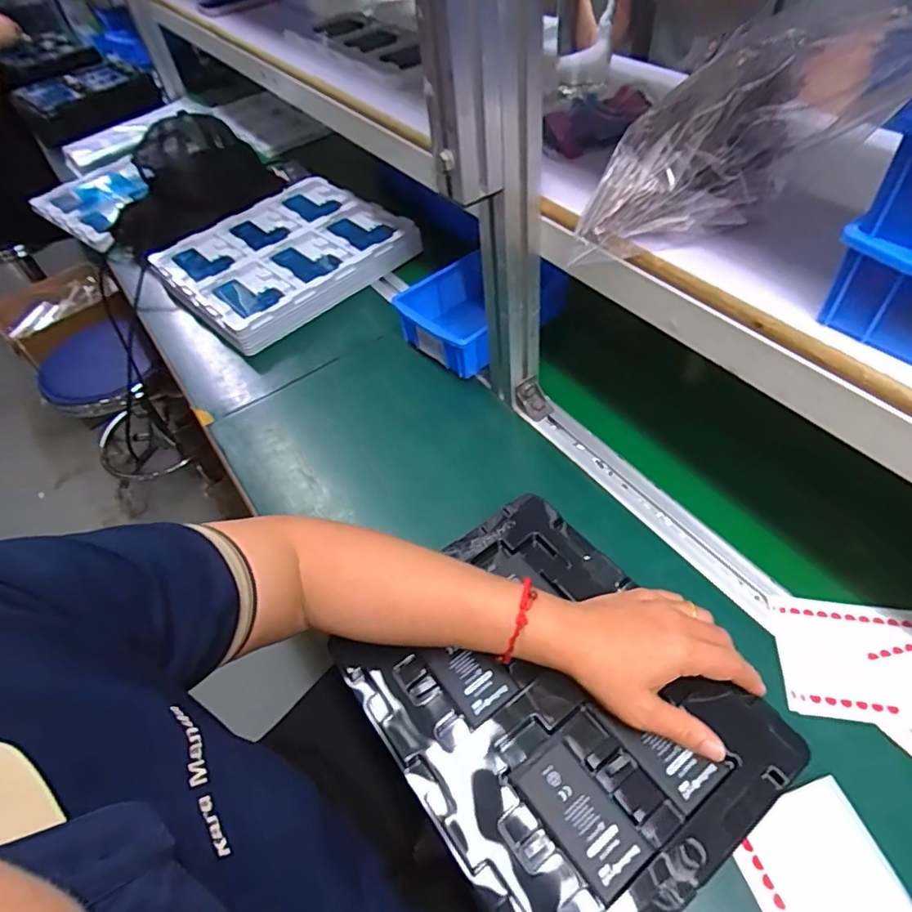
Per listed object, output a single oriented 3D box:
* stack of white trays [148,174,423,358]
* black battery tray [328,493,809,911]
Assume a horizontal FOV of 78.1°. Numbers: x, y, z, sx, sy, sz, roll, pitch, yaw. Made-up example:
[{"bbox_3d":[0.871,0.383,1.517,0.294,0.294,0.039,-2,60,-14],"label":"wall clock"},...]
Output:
[{"bbox_3d":[-0.265,-0.309,0.874,0.326,0.061,0.291,-36,56,-22],"label":"stack of white trays"},{"bbox_3d":[0.063,0.172,0.407,0.217,0.022,0.274,-31,53,-20],"label":"black battery tray"}]

